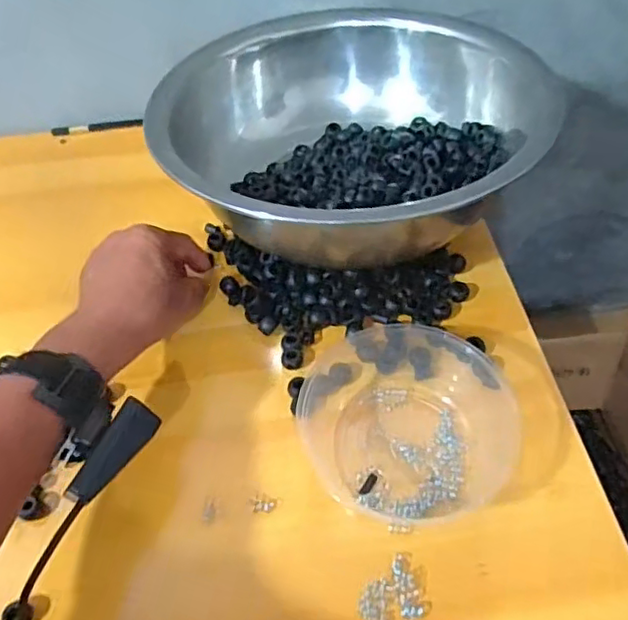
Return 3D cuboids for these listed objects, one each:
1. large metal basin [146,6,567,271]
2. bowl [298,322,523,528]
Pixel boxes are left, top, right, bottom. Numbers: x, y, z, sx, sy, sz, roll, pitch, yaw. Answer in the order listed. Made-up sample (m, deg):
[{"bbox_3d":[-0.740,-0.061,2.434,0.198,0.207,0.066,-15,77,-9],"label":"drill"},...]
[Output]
[{"bbox_3d":[0.024,-0.144,0.529,0.253,0.112,0.249,28,59,20],"label":"large metal basin"},{"bbox_3d":[0.065,0.069,0.437,0.145,0.046,0.153,1,54,2],"label":"bowl"}]

